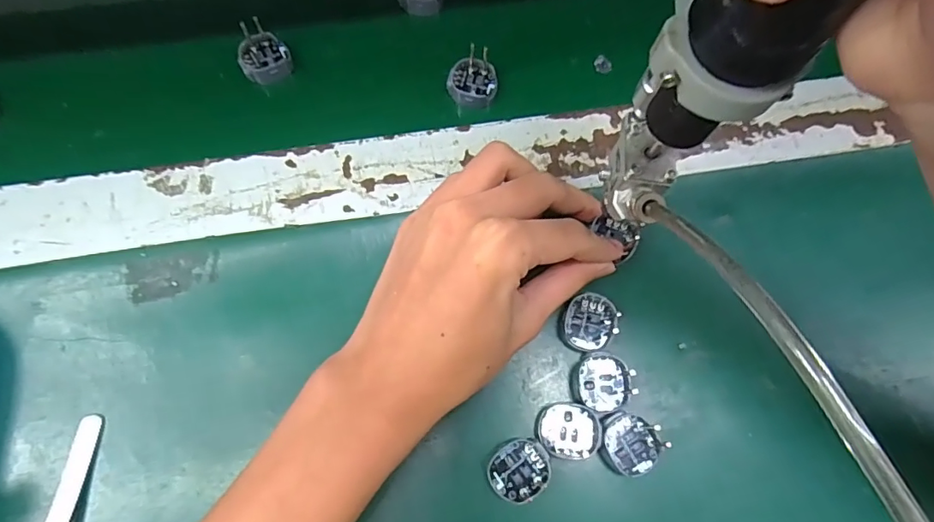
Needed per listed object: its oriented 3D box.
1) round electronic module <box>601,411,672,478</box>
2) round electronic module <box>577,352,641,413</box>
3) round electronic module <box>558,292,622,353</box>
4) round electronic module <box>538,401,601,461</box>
[{"bbox_3d":[0.076,0.086,0.240,0.029,0.009,0.026,28,75,7],"label":"round electronic module"},{"bbox_3d":[0.066,0.058,0.247,0.027,0.007,0.027,0,73,-1],"label":"round electronic module"},{"bbox_3d":[0.060,0.031,0.254,0.029,0.006,0.026,-40,78,-12],"label":"round electronic module"},{"bbox_3d":[0.048,0.079,0.238,0.028,0.005,0.025,9,73,1],"label":"round electronic module"}]

